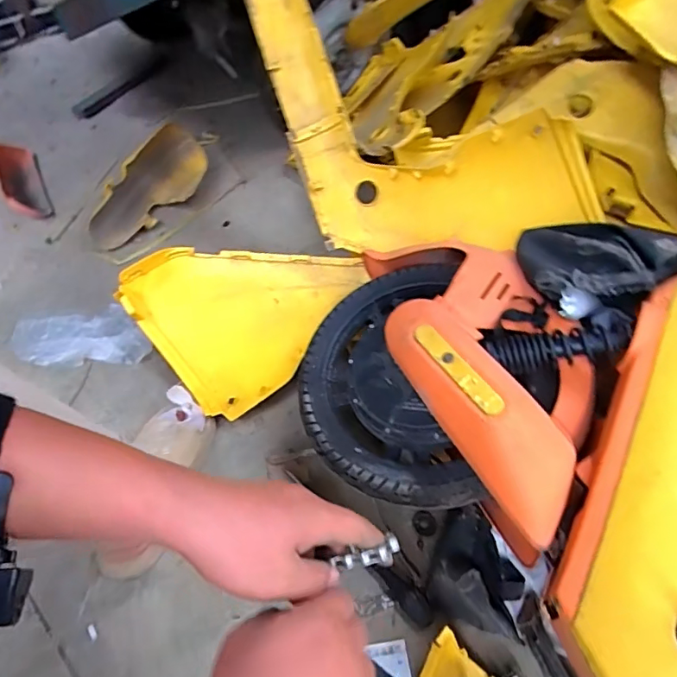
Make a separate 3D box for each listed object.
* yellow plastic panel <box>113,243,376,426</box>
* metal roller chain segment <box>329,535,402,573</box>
[{"bbox_3d":[-0.166,-0.021,0.904,0.432,0.081,0.299,-3,88,-2],"label":"yellow plastic panel"},{"bbox_3d":[0.020,0.155,0.356,0.049,0.010,0.018,-16,54,0],"label":"metal roller chain segment"}]

